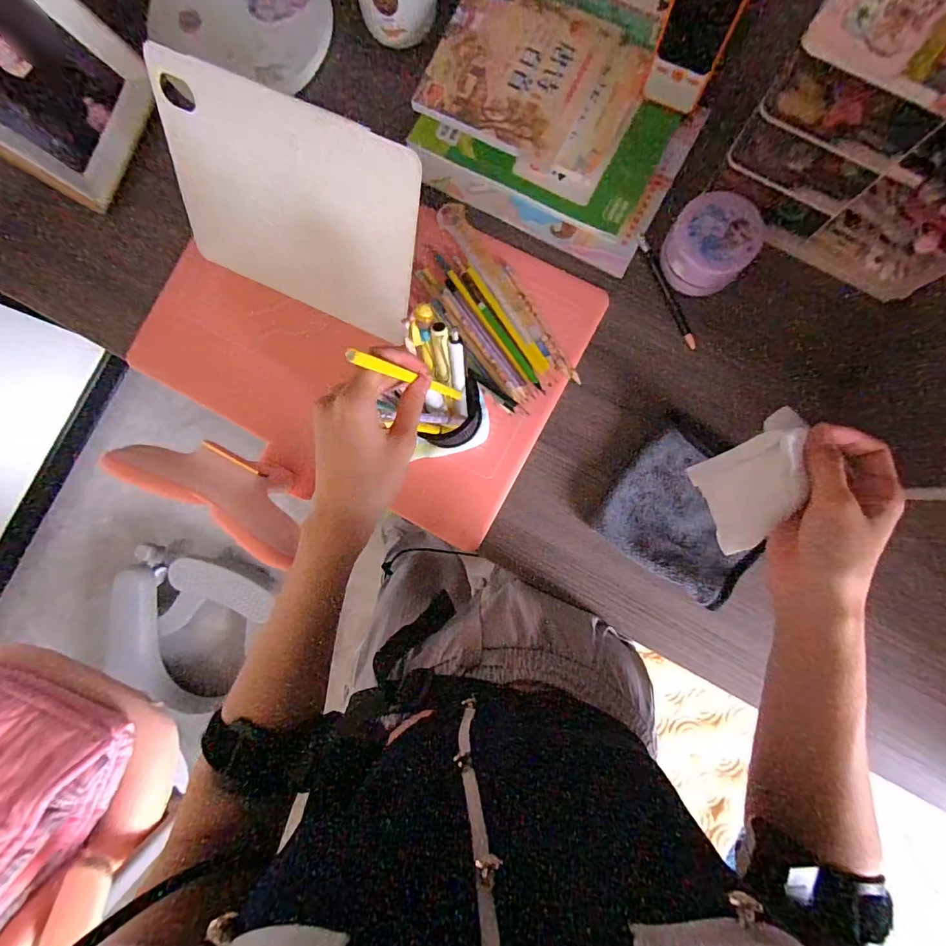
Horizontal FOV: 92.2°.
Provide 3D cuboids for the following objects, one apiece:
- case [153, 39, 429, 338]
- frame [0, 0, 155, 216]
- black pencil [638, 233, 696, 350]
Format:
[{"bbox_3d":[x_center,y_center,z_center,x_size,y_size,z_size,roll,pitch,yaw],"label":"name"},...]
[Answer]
[{"bbox_3d":[-0.179,-0.257,0.454,0.271,0.190,0.017,28,51,6],"label":"case"},{"bbox_3d":[-0.468,-0.429,0.493,0.021,0.191,0.191,21,90,24],"label":"frame"},{"bbox_3d":[0.214,-0.201,0.500,0.011,0.009,0.140,-22,86,2],"label":"black pencil"}]

